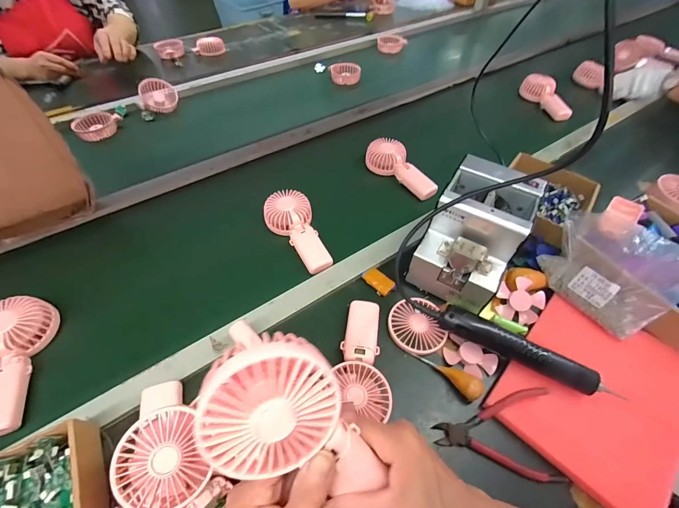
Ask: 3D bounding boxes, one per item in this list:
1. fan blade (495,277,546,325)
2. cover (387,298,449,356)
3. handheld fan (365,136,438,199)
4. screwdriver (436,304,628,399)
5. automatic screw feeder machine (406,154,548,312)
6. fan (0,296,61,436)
[{"bbox_3d":[0.285,0.073,0.498,0.065,0.011,0.070,-4,72,14],"label":"fan blade"},{"bbox_3d":[0.117,0.108,0.480,0.081,0.017,0.087,-5,53,-5],"label":"cover"},{"bbox_3d":[0.140,-0.184,0.692,0.183,0.043,0.079,44,102,22],"label":"handheld fan"},{"bbox_3d":[0.248,0.129,0.430,0.217,0.033,0.035,27,57,18],"label":"screwdriver"},{"bbox_3d":[0.208,-0.030,0.495,0.123,0.147,0.185,27,57,18],"label":"automatic screw feeder machine"},{"bbox_3d":[-0.449,0.145,0.420,0.077,0.046,0.175,-10,54,-8],"label":"fan"}]

